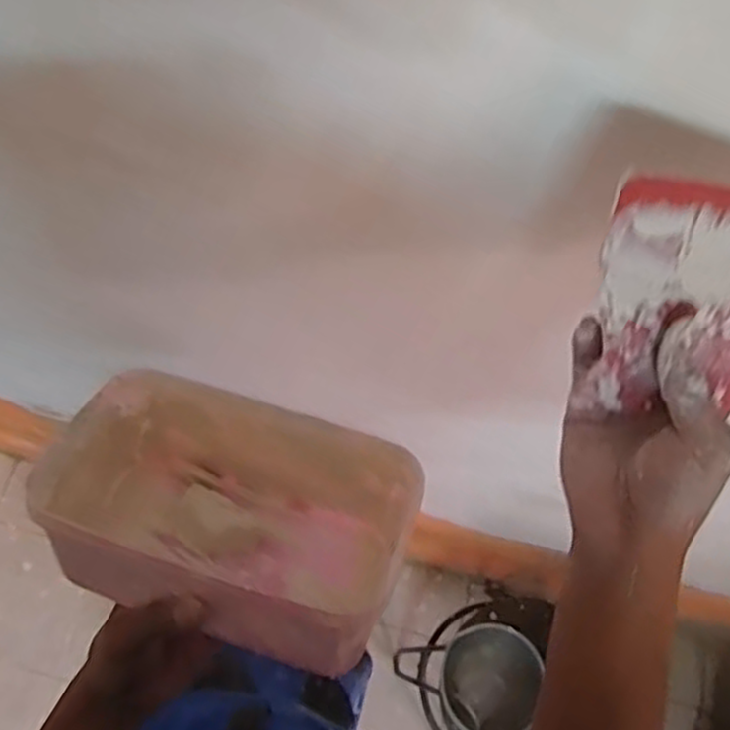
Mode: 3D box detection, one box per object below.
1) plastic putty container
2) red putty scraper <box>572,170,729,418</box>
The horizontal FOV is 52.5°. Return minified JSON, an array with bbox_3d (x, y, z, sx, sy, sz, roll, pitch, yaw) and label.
[{"bbox_3d":[-0.072,0.081,0.409,0.175,0.096,0.113,22,69,9],"label":"plastic putty container"},{"bbox_3d":[0.155,-0.025,0.330,0.121,0.106,0.004,4,26,-14],"label":"red putty scraper"}]

